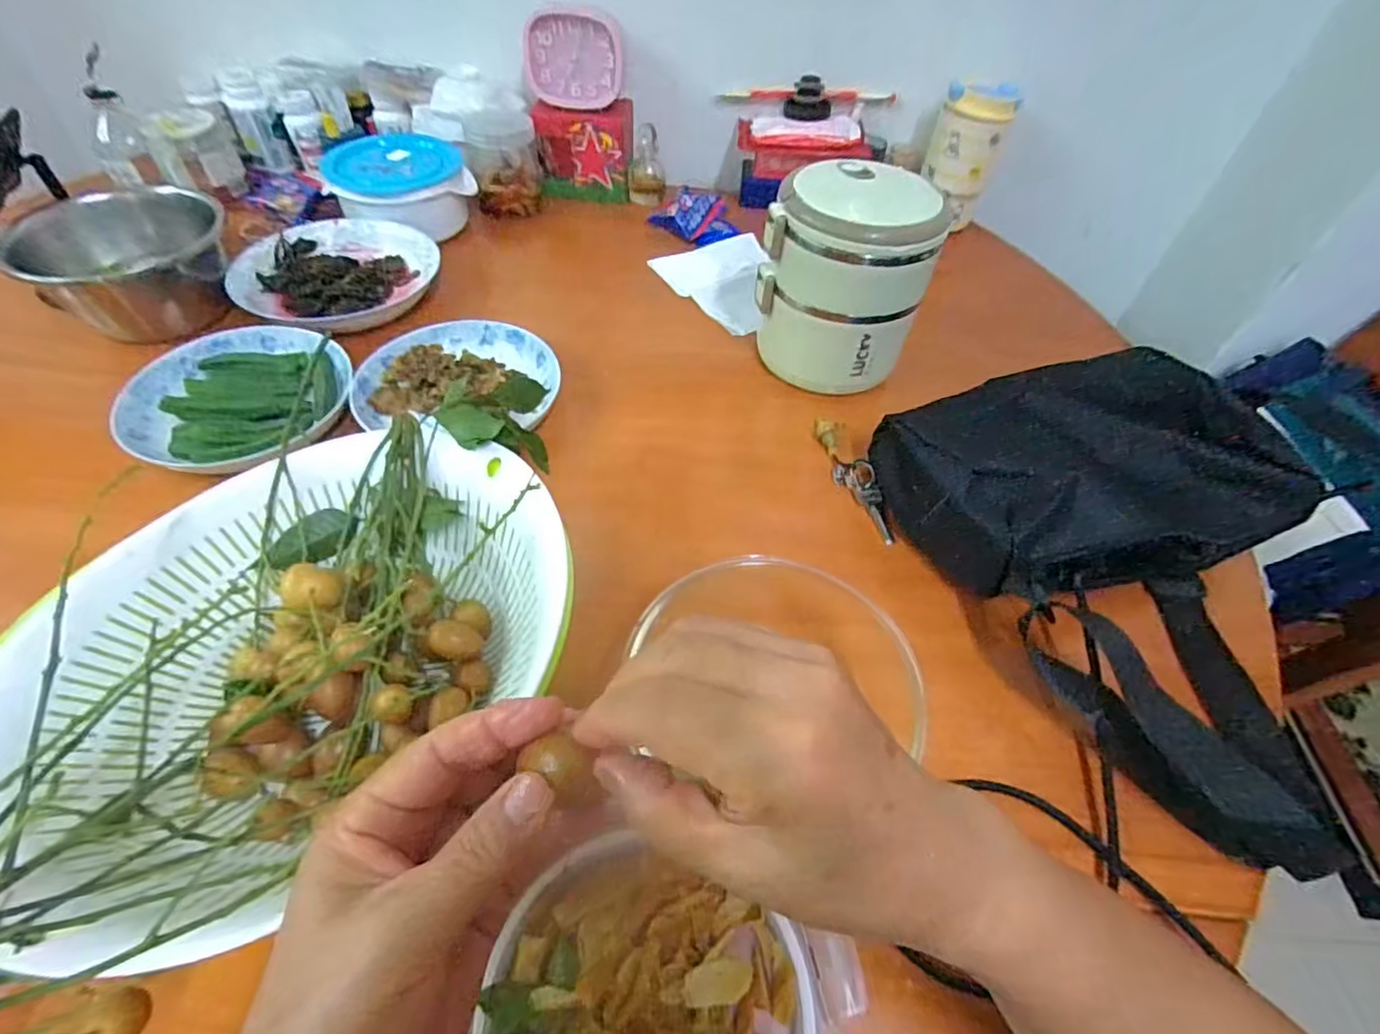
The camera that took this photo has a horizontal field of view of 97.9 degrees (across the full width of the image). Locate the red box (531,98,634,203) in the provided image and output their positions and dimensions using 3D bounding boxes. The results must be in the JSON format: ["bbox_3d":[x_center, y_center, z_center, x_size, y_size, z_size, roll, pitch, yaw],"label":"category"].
[{"bbox_3d":[-0.141,-0.497,0.822,0.124,0.107,0.068,-1,51,-5],"label":"red box"}]

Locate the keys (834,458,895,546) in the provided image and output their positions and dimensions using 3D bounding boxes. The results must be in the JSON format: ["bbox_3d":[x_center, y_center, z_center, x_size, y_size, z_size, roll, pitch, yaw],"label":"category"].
[{"bbox_3d":[0.149,-0.014,0.499,0.029,0.014,0.085,-9,52,-12],"label":"keys"}]

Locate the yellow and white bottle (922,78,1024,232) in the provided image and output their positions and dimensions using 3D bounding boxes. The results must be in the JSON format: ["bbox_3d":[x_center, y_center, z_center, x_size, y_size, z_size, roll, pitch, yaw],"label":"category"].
[{"bbox_3d":[0.357,-0.478,0.787,0.082,0.142,0.080,17,52,9],"label":"yellow and white bottle"}]

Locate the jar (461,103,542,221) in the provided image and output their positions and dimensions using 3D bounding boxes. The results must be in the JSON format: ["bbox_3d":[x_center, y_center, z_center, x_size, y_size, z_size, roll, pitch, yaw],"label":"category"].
[{"bbox_3d":[-0.249,-0.477,0.808,0.088,0.106,0.097,-8,52,-11],"label":"jar"}]

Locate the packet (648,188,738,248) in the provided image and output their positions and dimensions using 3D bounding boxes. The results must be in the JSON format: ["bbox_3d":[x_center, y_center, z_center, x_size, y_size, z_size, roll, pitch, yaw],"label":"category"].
[{"bbox_3d":[0.008,-0.388,0.774,0.091,0.042,0.068,-23,56,-22],"label":"packet"}]

